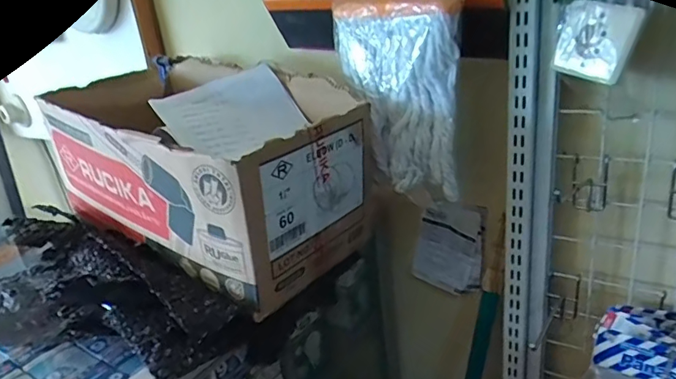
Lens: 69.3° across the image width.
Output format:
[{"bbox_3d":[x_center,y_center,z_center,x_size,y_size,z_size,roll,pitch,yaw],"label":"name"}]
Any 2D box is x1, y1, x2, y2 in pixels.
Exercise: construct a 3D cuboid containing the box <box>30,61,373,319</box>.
[{"bbox_3d":[-0.198,-0.035,0.713,0.470,0.234,0.263,11,27,39],"label":"box"}]

